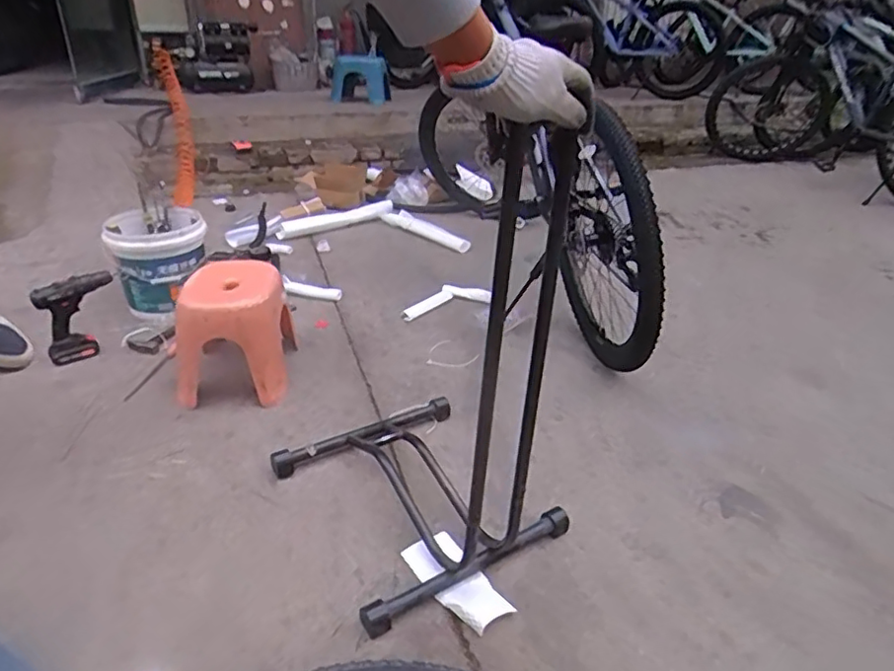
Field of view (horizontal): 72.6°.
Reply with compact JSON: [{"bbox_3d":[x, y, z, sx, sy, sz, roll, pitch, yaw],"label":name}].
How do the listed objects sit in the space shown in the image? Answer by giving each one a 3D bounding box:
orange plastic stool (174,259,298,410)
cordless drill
[{"bbox_3d":[-0.512,-0.015,1.447,0.251,0.249,0.294,-3,28,-9],"label":"orange plastic stool"},{"bbox_3d":[-0.925,-0.045,1.538,0.174,0.209,0.073,-21,37,-35],"label":"cordless drill"}]

